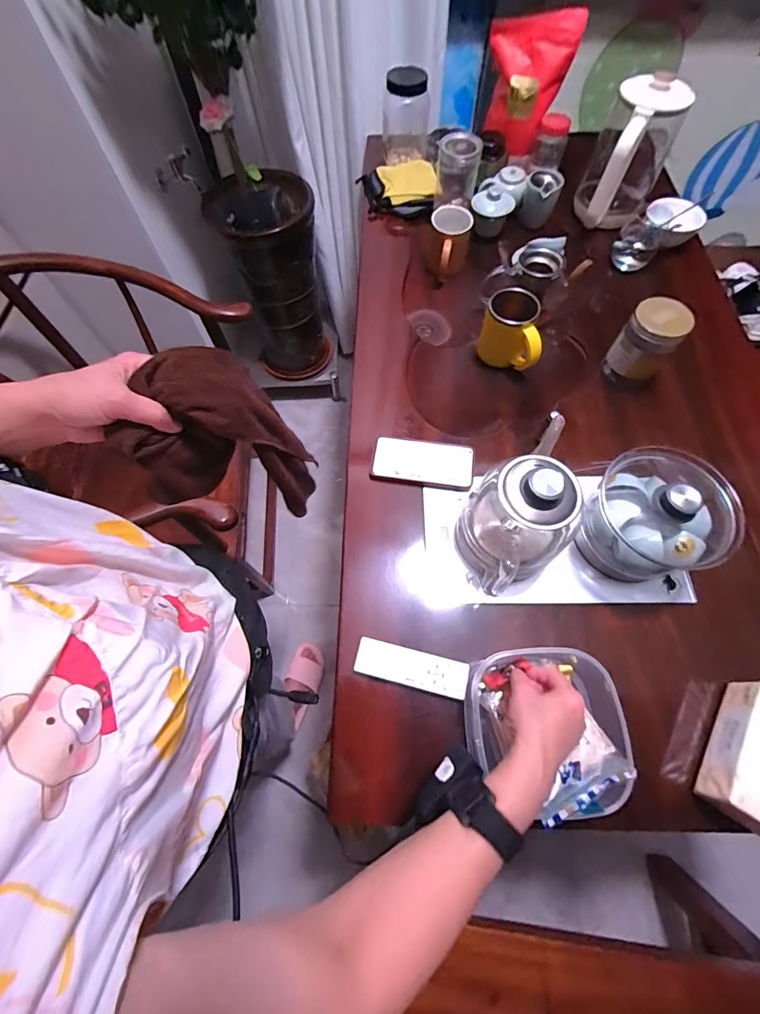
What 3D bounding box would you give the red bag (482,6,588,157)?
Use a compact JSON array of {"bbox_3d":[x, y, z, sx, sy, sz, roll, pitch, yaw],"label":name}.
[{"bbox_3d":[0.302,-0.874,0.826,0.163,0.208,0.069,11,67,5],"label":"red bag"}]

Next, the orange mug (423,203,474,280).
[{"bbox_3d":[0.140,-0.543,0.816,0.081,0.100,0.114,12,67,6],"label":"orange mug"}]

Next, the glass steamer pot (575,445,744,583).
[{"bbox_3d":[0.354,0.014,0.517,0.132,0.139,0.156,-25,68,-10],"label":"glass steamer pot"}]

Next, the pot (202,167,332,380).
[{"bbox_3d":[-0.318,-0.697,1.297,0.267,0.612,0.288,0,66,1],"label":"pot"}]

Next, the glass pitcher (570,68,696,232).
[{"bbox_3d":[0.489,-0.688,0.778,0.135,0.192,0.164,27,69,12],"label":"glass pitcher"}]

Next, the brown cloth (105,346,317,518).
[{"bbox_3d":[-0.164,-0.060,0.431,0.143,0.219,0.079,-12,67,-4],"label":"brown cloth"}]

